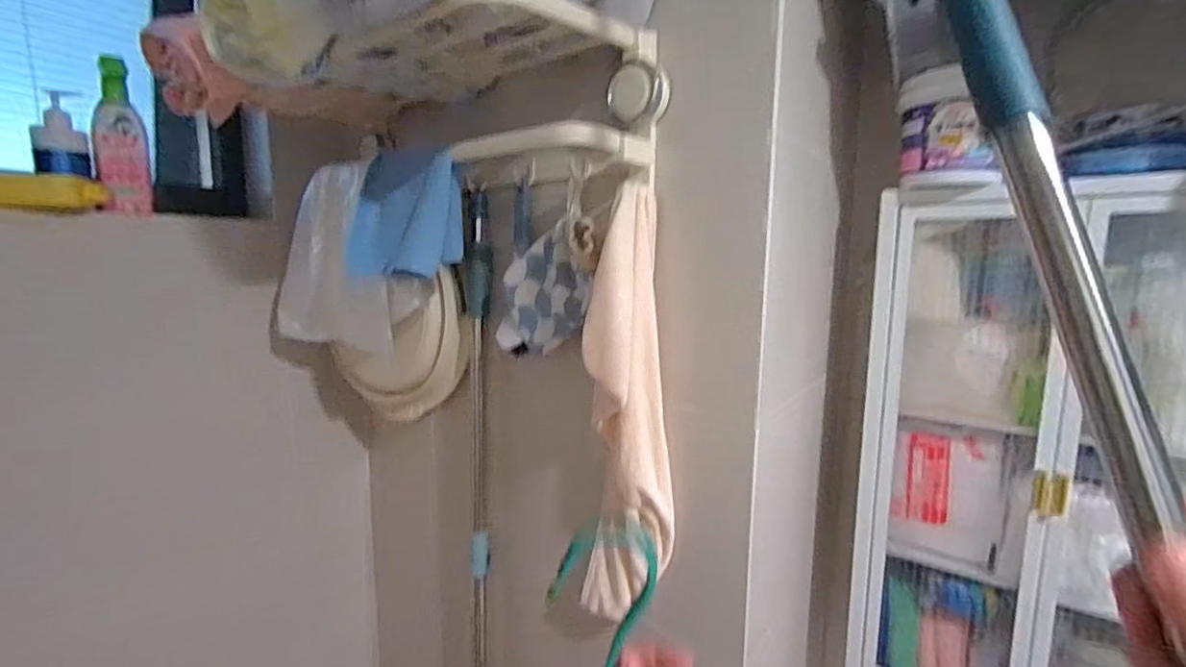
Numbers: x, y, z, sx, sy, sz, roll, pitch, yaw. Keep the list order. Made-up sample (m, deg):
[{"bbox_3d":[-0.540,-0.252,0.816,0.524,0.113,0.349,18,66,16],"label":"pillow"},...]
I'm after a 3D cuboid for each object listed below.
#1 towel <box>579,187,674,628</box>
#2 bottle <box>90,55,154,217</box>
[{"bbox_3d":[0.040,0.103,0.631,0.107,0.509,0.097,1,8,8],"label":"towel"},{"bbox_3d":[-0.694,-0.287,0.783,0.065,0.210,0.062,-7,10,-38],"label":"bottle"}]

